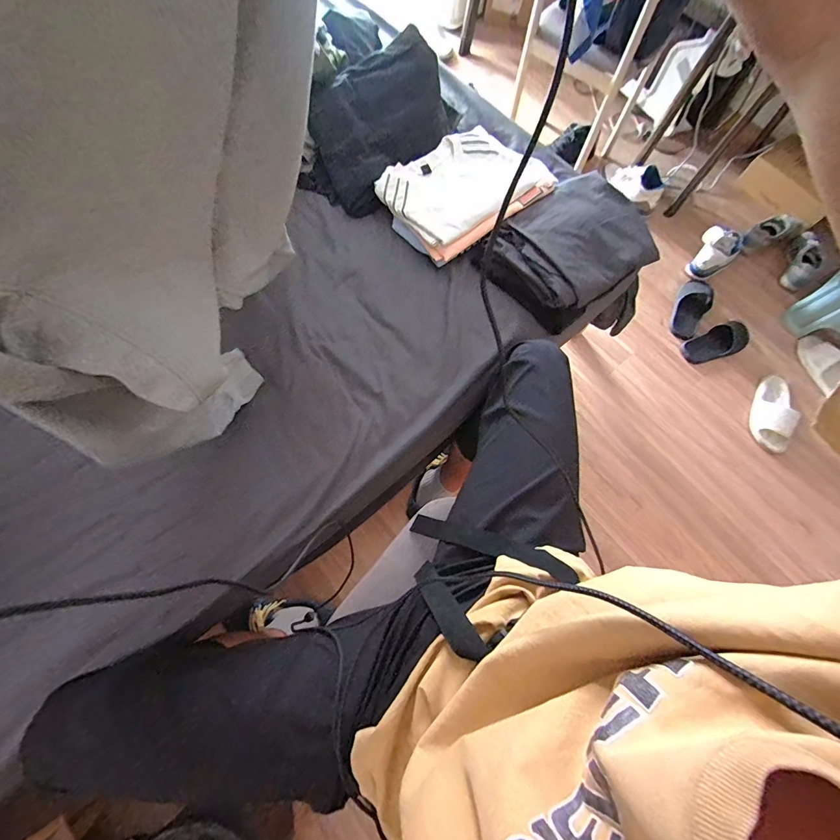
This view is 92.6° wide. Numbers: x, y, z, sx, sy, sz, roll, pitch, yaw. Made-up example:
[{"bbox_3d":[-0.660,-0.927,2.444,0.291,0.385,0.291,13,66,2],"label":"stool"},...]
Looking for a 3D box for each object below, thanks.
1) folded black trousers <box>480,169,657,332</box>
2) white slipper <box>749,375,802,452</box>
[{"bbox_3d":[0.328,-0.377,0.878,0.349,0.081,0.263,-36,76,-15],"label":"folded black trousers"},{"bbox_3d":[1.103,-0.036,1.246,0.107,0.048,0.270,26,71,6],"label":"white slipper"}]

